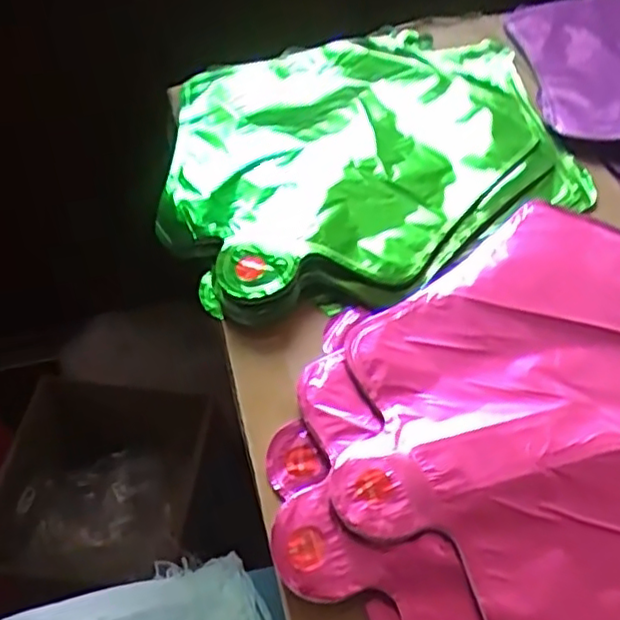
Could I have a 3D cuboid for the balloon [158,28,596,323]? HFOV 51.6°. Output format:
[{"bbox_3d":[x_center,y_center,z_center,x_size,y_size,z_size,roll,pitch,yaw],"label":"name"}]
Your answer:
[{"bbox_3d":[0.033,-0.107,0.420,0.251,0.038,0.270,-5,53,-1],"label":"balloon"}]

